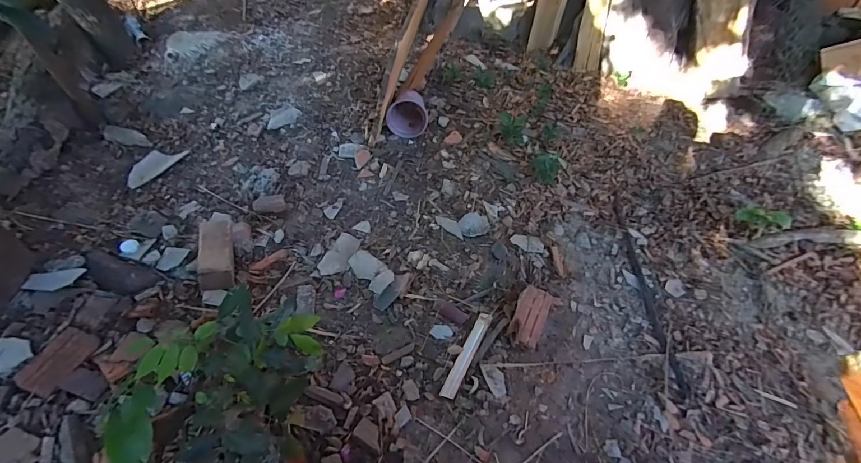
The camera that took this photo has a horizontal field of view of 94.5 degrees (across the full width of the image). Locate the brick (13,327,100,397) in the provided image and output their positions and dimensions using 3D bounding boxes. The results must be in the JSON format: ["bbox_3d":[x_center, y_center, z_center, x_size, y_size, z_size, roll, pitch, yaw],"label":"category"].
[{"bbox_3d":[-0.953,0.331,1.021,0.099,0.037,0.163,16,55,8],"label":"brick"}]

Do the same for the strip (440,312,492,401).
[{"bbox_3d":[0.108,0.355,1.158,0.041,0.019,0.267,25,56,14],"label":"strip"}]

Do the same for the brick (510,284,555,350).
[{"bbox_3d":[0.296,0.260,1.198,0.094,0.081,0.195,22,53,17],"label":"brick"}]

